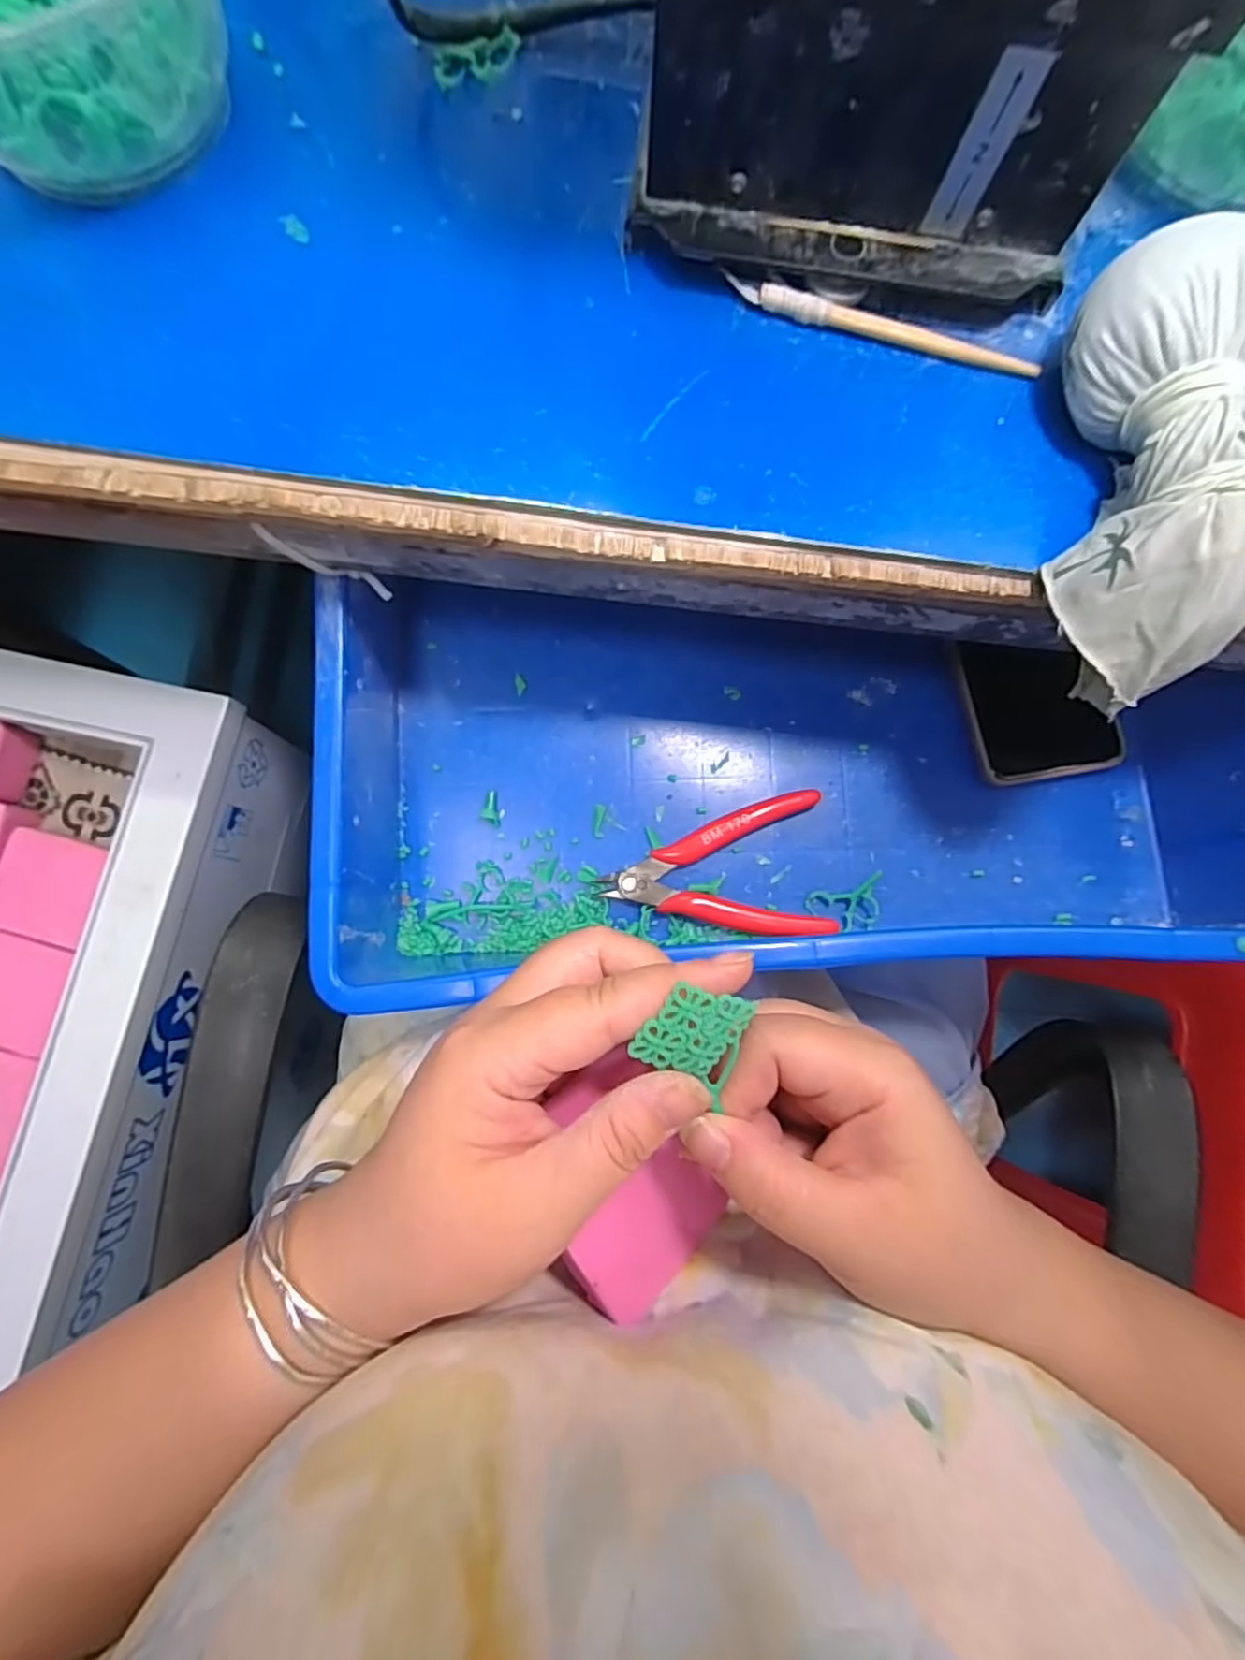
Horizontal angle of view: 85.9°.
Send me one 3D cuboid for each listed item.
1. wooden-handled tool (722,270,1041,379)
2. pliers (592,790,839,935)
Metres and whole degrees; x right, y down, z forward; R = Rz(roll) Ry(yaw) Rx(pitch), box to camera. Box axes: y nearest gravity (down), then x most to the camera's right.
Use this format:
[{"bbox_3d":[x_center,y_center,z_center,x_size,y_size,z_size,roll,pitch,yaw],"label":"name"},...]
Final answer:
[{"bbox_3d":[0.094,-0.182,0.244,0.116,0.007,0.008,17,81,0],"label":"wooden-handled tool"},{"bbox_3d":[0.048,0.024,0.349,0.115,0.012,0.072,-8,82,-4],"label":"pliers"}]

